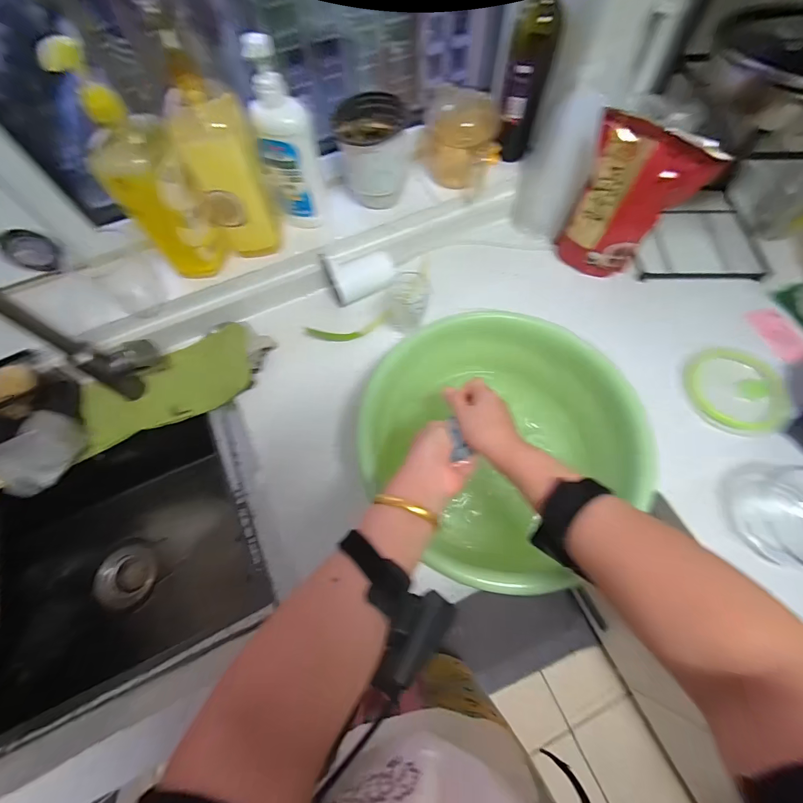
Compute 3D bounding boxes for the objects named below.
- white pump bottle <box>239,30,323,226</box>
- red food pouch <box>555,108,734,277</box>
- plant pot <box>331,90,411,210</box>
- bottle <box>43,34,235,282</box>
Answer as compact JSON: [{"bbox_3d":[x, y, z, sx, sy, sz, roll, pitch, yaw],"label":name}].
[{"bbox_3d":[-0.169,-0.376,0.539,0.079,0.239,0.051,-14,66,-4],"label":"white pump bottle"},{"bbox_3d":[0.361,-0.311,0.594,0.154,0.249,0.048,27,69,13],"label":"red food pouch"},{"bbox_3d":[-0.045,-0.420,0.619,0.117,0.146,0.109,-2,66,1],"label":"plant pot"},{"bbox_3d":[-0.338,-0.295,0.487,0.091,0.268,0.061,-41,70,-15],"label":"bottle"}]

